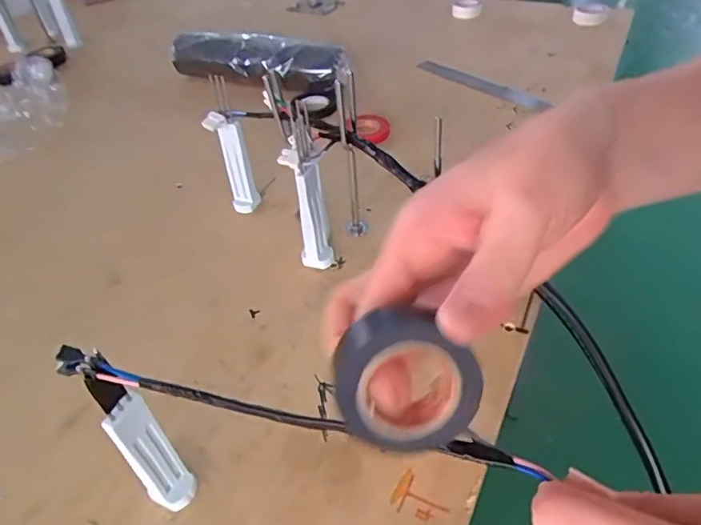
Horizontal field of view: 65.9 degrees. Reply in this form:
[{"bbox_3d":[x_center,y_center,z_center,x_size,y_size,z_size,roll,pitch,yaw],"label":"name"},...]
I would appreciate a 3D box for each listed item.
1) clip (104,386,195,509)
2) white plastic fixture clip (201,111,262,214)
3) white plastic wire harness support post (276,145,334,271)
[{"bbox_3d":[-0.114,0.112,0.312,0.024,0.101,0.016,-33,48,-27],"label":"clip"},{"bbox_3d":[-0.114,-0.095,0.534,0.033,0.109,0.015,-20,44,-15],"label":"white plastic fixture clip"},{"bbox_3d":[-0.035,-0.041,0.461,0.029,0.112,0.025,-10,42,-5],"label":"white plastic wire harness support post"}]

